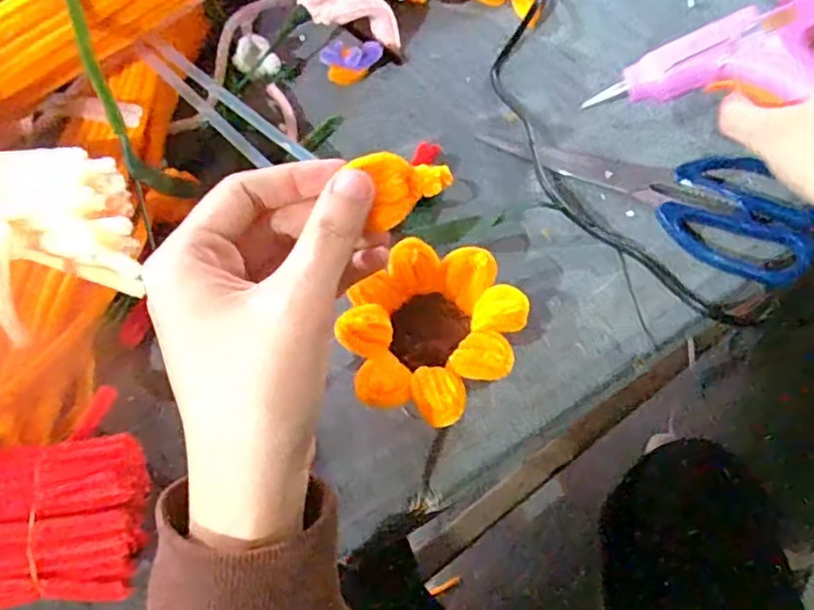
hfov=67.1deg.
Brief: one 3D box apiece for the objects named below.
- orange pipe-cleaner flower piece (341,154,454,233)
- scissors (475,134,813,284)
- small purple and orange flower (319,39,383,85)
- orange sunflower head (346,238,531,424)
[{"bbox_3d":[-0.002,-0.048,0.234,0.038,0.025,0.017,-37,67,-14],"label":"orange pipe-cleaner flower piece"},{"bbox_3d":[0.138,-0.074,0.341,0.178,0.015,0.064,35,69,20],"label":"scissors"},{"bbox_3d":[-0.035,-0.158,0.395,0.038,0.019,0.019,-13,62,-4],"label":"small purple and orange flower"},{"bbox_3d":[0.012,0.014,0.291,0.074,0.035,0.087,37,69,20],"label":"orange sunflower head"}]

